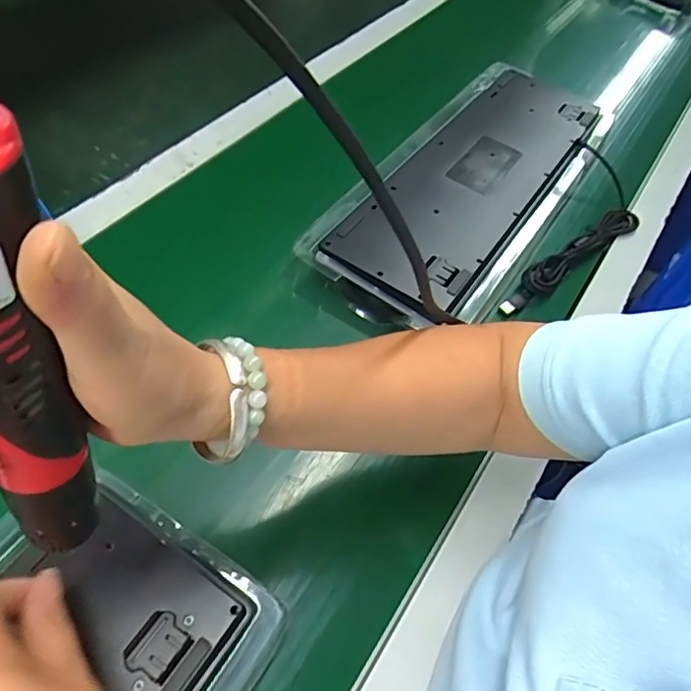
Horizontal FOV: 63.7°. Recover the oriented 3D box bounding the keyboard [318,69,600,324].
[{"bbox_3d":[0.140,-0.183,0.582,0.126,0.025,0.407,33,57,13],"label":"keyboard"}]

